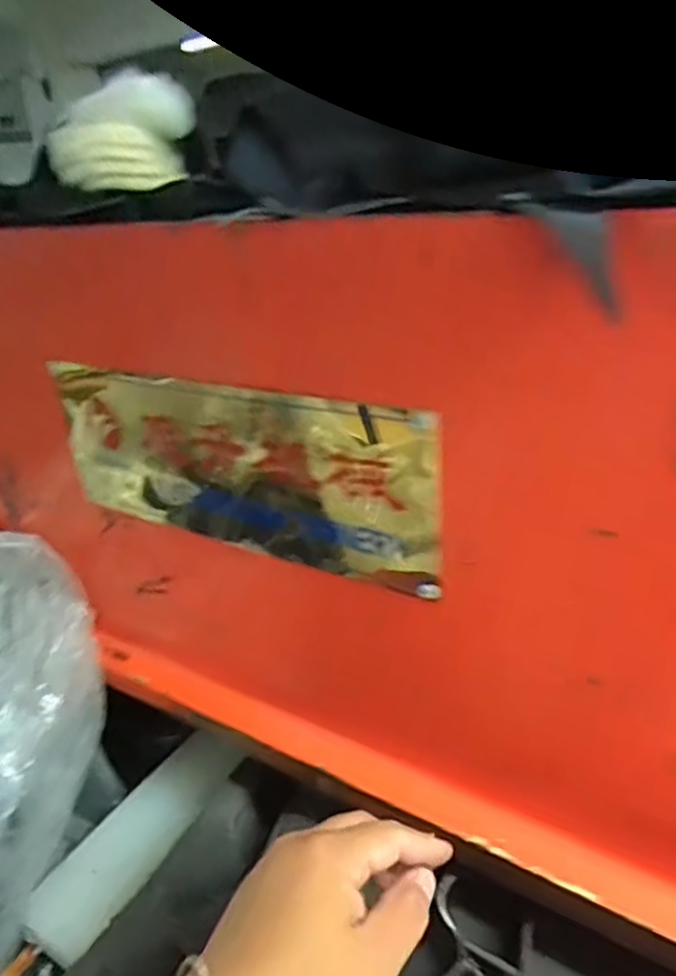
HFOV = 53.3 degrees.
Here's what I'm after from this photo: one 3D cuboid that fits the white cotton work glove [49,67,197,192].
[{"bbox_3d":[-0.133,-0.218,0.415,0.088,0.059,0.060,-13,32,-10],"label":"white cotton work glove"}]

